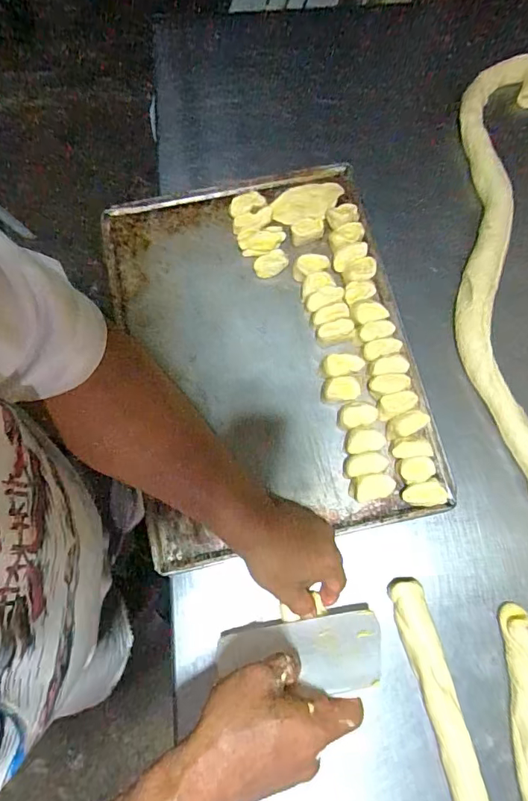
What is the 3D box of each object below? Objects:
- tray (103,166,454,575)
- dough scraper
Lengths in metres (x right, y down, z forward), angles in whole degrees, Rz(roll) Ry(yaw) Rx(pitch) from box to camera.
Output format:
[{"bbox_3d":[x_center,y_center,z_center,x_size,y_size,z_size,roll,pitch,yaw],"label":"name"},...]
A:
[{"bbox_3d":[-0.002,-0.064,0.538,0.326,0.024,0.444,-13,75,-2],"label":"tray"},{"bbox_3d":[0.029,0.227,0.407,0.151,0.099,0.007,-13,95,4],"label":"dough scraper"}]

